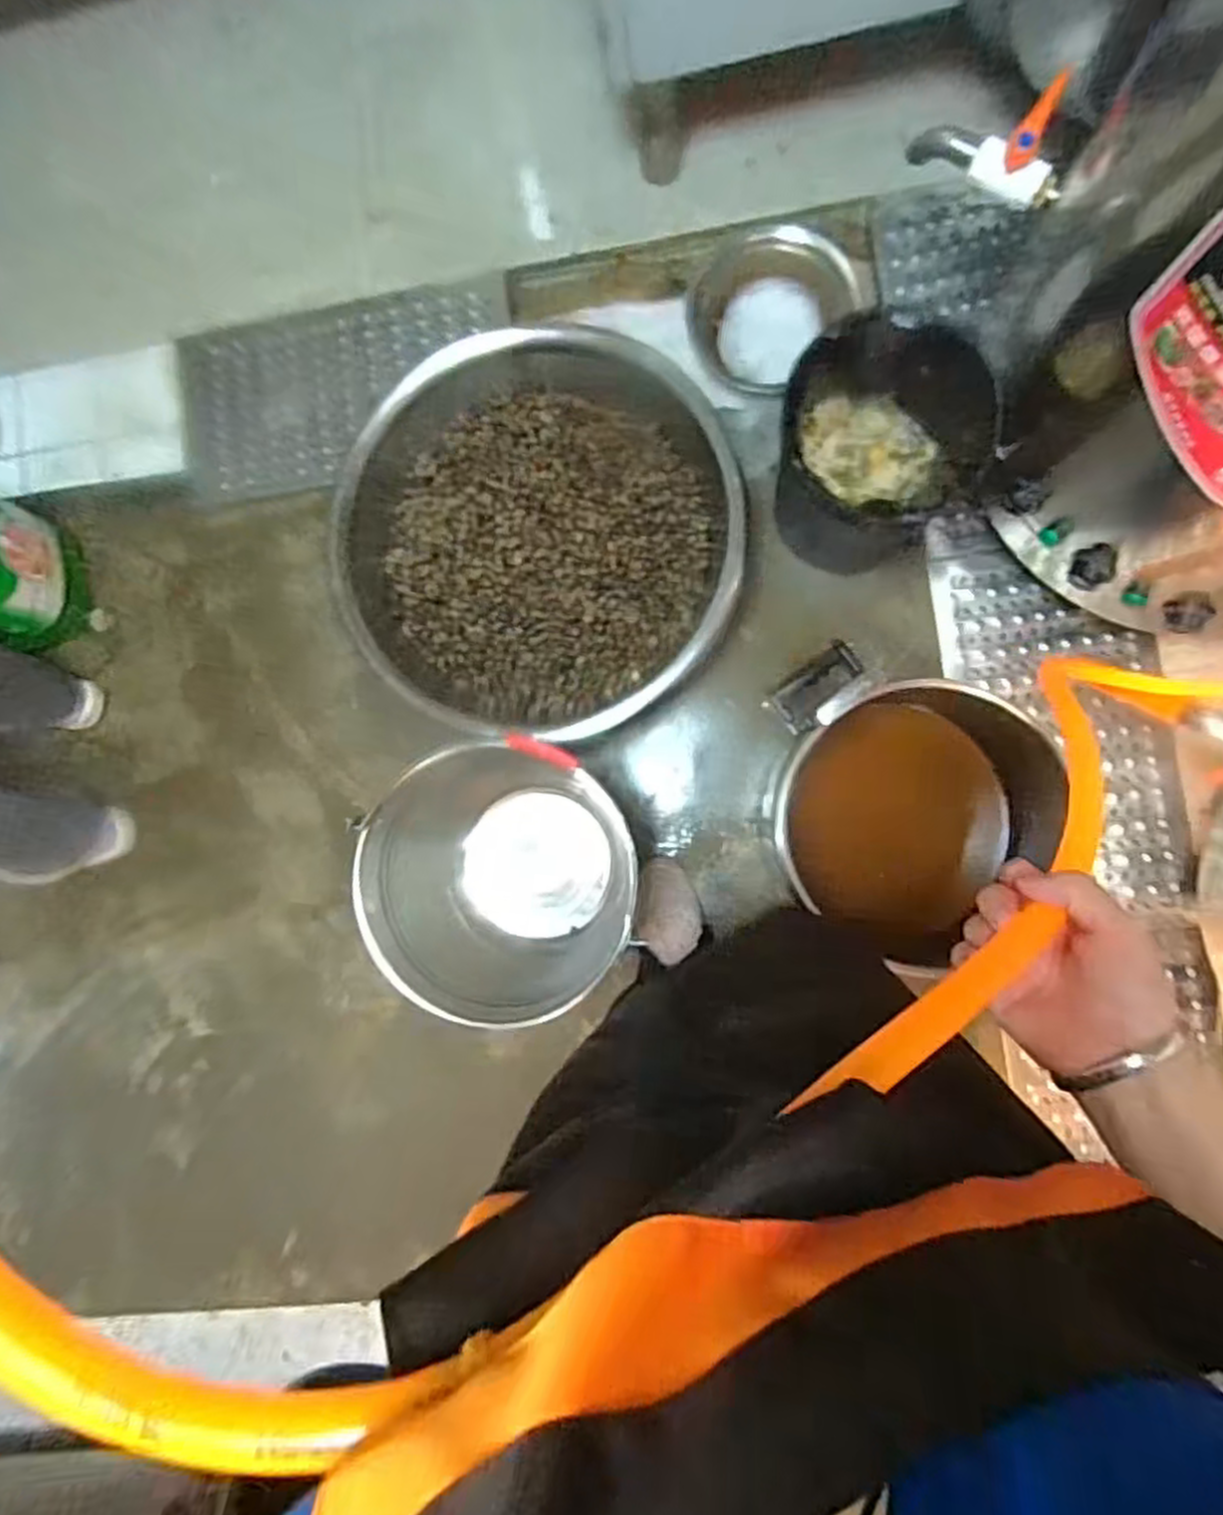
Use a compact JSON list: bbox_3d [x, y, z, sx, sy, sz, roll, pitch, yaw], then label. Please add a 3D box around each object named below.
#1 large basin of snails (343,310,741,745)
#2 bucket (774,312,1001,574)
[{"bbox_3d":[-0.100,-0.307,1.103,0.535,0.173,0.538,0,87,7],"label":"large basin of snails"},{"bbox_3d":[0.335,-0.383,0.975,0.235,0.223,0.234,0,87,7],"label":"bucket"}]

